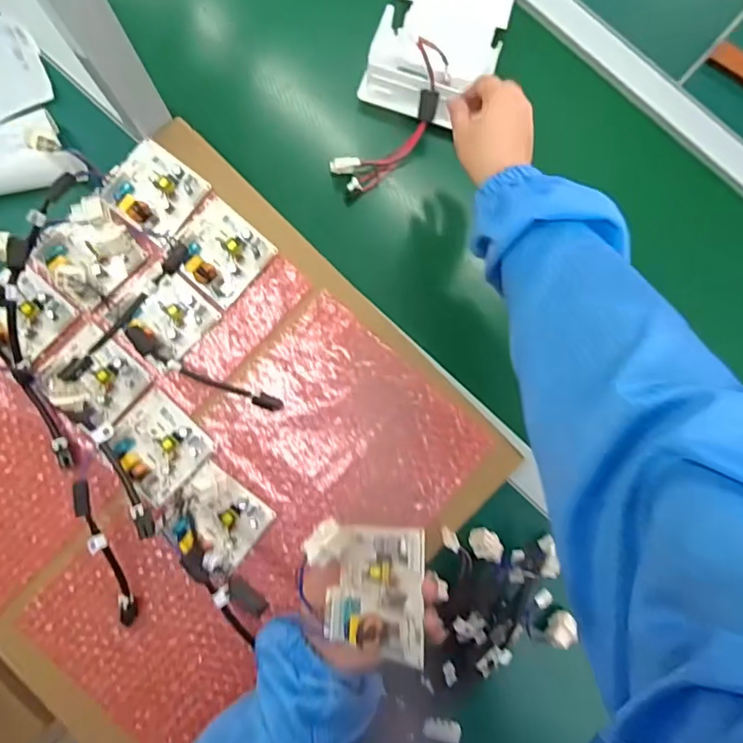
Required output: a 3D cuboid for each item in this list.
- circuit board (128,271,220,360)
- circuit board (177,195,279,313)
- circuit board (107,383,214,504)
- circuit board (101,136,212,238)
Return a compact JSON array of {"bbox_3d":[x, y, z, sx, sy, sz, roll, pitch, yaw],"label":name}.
[{"bbox_3d":[-0.202,-0.058,0.521,0.066,0.018,0.068,44,83,2],"label":"circuit board"},{"bbox_3d":[-0.159,-0.127,0.526,0.091,0.019,0.081,42,83,2],"label":"circuit board"},{"bbox_3d":[-0.213,0.073,0.503,0.088,0.022,0.080,45,83,3],"label":"circuit board"},{"bbox_3d":[-0.227,-0.191,0.532,0.087,0.016,0.081,35,83,1],"label":"circuit board"}]

